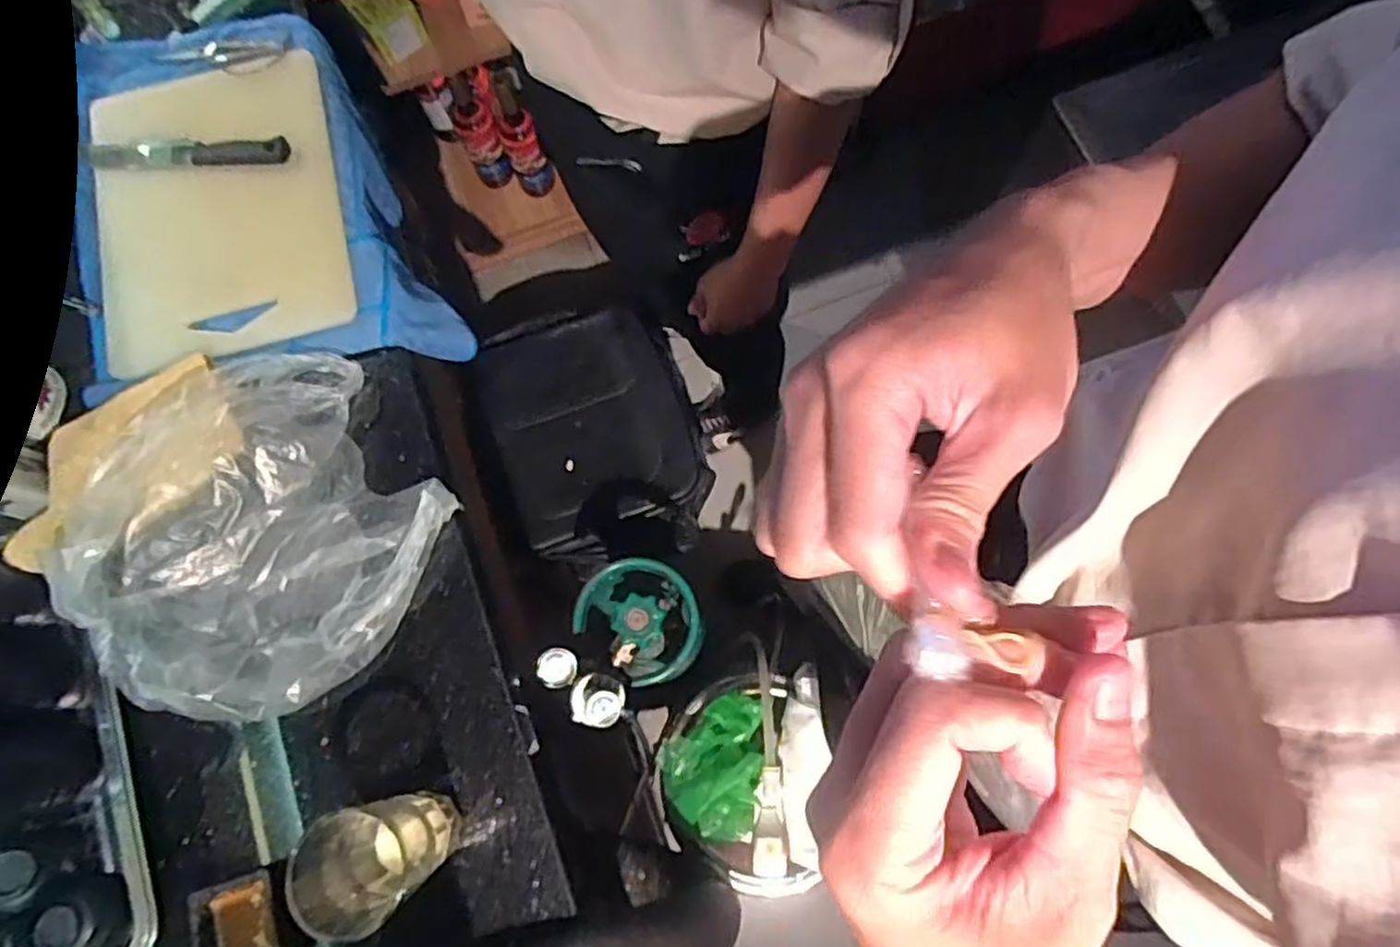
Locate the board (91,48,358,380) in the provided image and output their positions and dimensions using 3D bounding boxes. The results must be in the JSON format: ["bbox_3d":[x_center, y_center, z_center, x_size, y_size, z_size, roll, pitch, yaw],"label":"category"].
[{"bbox_3d":[-0.509,-0.279,0.769,0.253,0.020,0.329,-16,78,-2],"label":"board"}]

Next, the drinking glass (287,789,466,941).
[{"bbox_3d":[-0.248,0.301,0.574,0.101,0.102,0.086,-23,76,-4],"label":"drinking glass"}]

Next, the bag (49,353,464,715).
[{"bbox_3d":[-0.397,0.044,0.647,0.288,0.104,0.306,-40,78,-8],"label":"bag"}]

